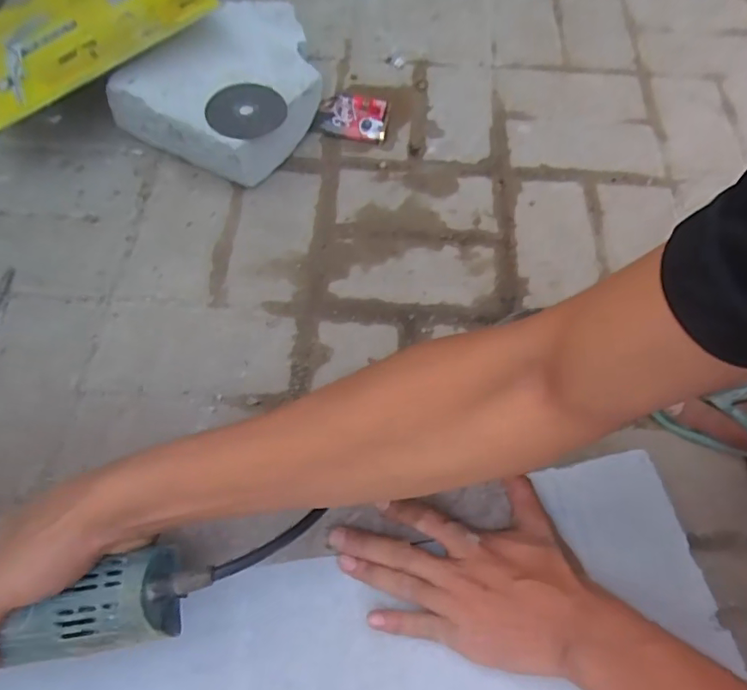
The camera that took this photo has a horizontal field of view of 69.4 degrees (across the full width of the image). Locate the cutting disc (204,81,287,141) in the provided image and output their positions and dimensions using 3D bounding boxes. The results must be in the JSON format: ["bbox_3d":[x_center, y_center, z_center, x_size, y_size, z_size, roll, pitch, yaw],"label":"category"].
[{"bbox_3d":[-0.147,-0.266,0.611,0.084,0.010,0.093,36,61,11],"label":"cutting disc"}]

